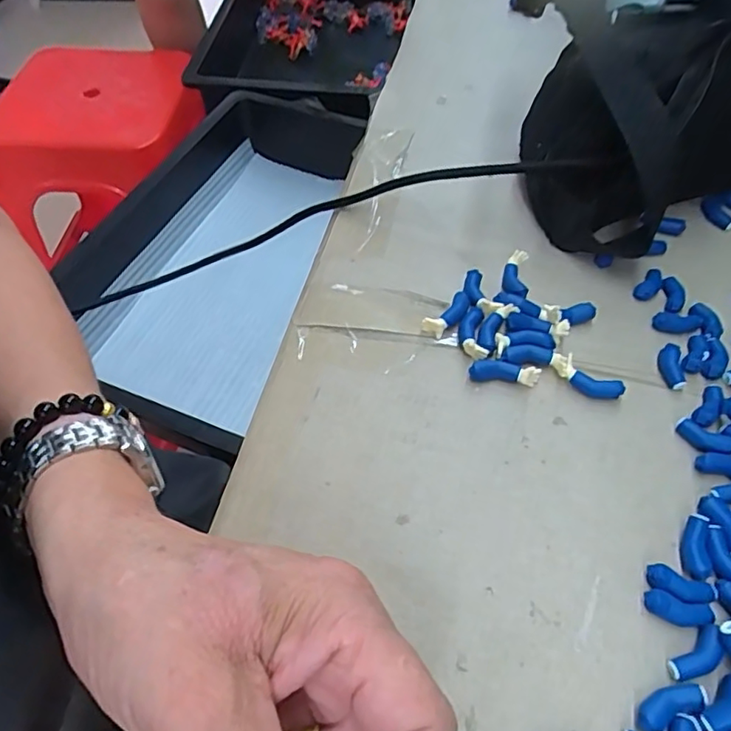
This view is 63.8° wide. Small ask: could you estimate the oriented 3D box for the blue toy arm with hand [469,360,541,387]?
[{"bbox_3d":[0.065,0.004,0.273,0.031,0.007,0.010,10,55,7],"label":"blue toy arm with hand"}]

